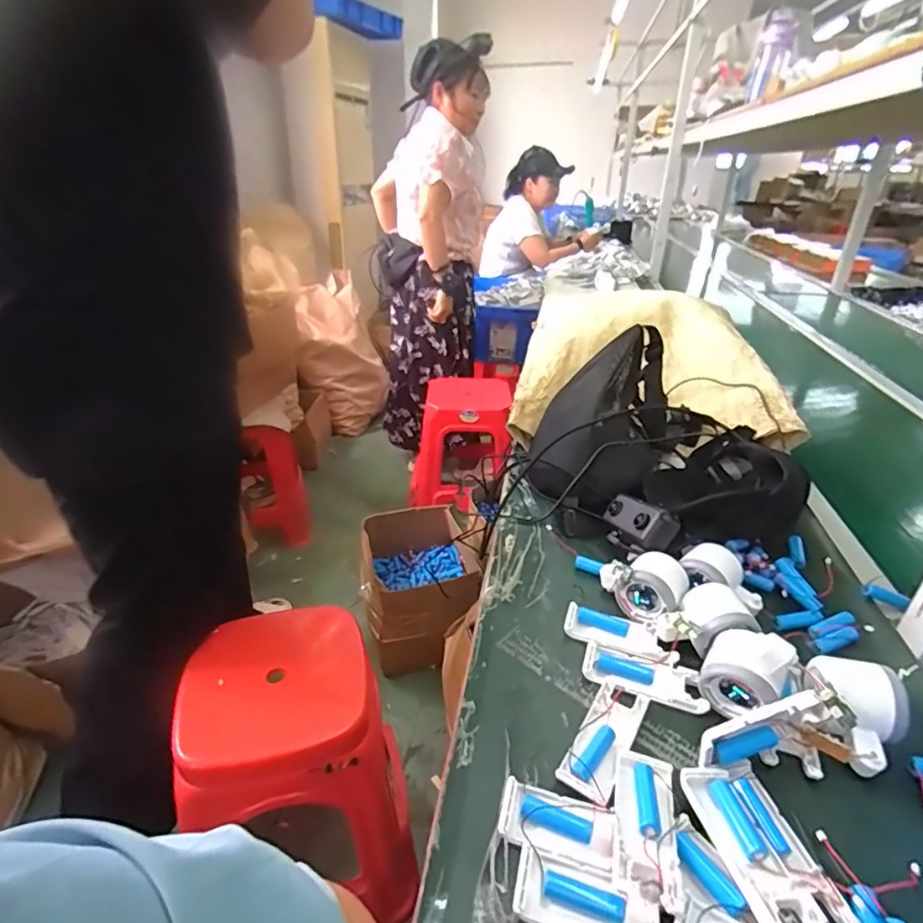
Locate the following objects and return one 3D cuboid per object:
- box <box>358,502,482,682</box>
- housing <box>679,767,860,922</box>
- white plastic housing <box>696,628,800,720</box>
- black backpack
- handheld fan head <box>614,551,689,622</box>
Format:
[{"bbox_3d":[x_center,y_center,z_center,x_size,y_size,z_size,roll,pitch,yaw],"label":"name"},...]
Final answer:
[{"bbox_3d":[-0.118,0.325,1.434,0.270,0.257,0.340,-6,29,-13],"label":"box"},{"bbox_3d":[0.199,0.253,0.355,0.061,0.022,0.103,-6,31,-9],"label":"housing"},{"bbox_3d":[0.236,0.171,0.444,0.059,0.074,0.050,24,39,36],"label":"white plastic housing"},{"bbox_3d":[0.257,-0.039,0.712,0.266,0.182,0.361,-20,35,-34],"label":"black backpack"},{"bbox_3d":[0.194,0.127,0.543,0.060,0.055,0.050,16,34,26],"label":"handheld fan head"}]

